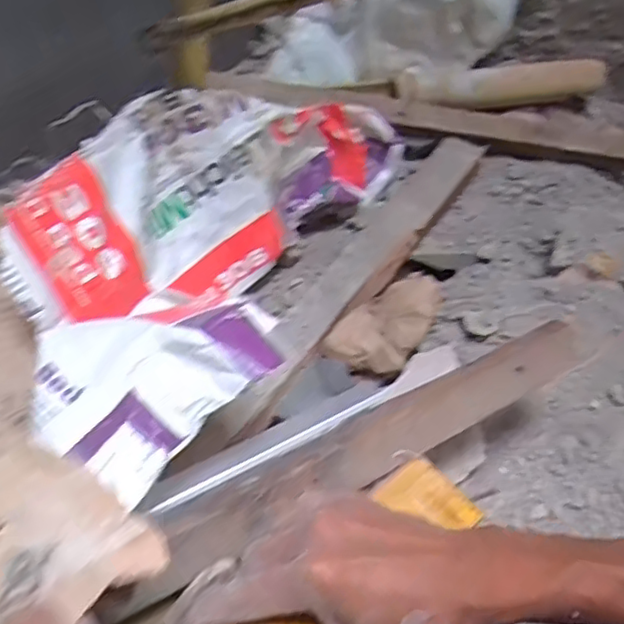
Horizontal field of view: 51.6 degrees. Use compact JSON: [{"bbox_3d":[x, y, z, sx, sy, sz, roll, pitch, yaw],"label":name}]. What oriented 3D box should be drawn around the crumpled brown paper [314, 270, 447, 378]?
[{"bbox_3d":[0.083,0.004,0.668,0.080,0.038,0.151,32,54,20],"label":"crumpled brown paper"}]

